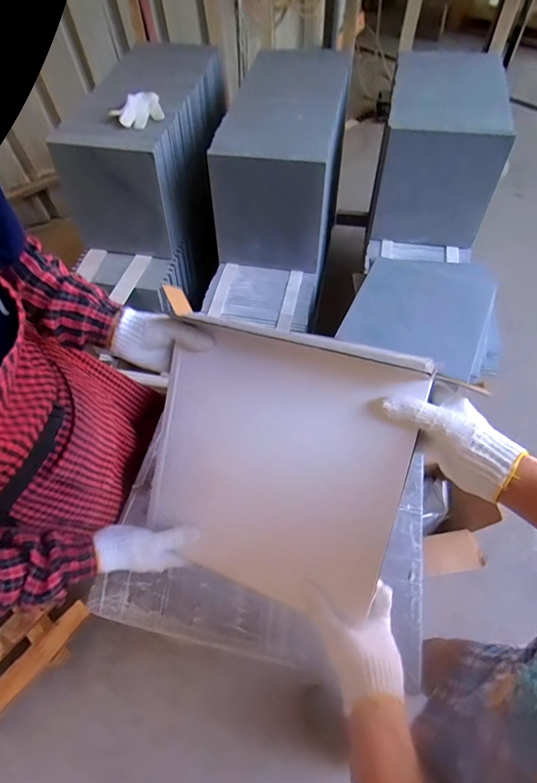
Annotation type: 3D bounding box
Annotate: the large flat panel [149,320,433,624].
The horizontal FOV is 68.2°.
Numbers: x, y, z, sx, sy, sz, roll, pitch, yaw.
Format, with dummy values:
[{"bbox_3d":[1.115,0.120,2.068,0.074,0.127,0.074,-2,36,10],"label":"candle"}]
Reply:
[{"bbox_3d":[0.007,0.101,0.503,0.299,0.028,0.328,14,105,14],"label":"large flat panel"}]

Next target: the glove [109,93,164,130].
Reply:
[{"bbox_3d":[-0.356,-0.819,1.144,0.125,0.029,0.168,28,66,18],"label":"glove"}]

